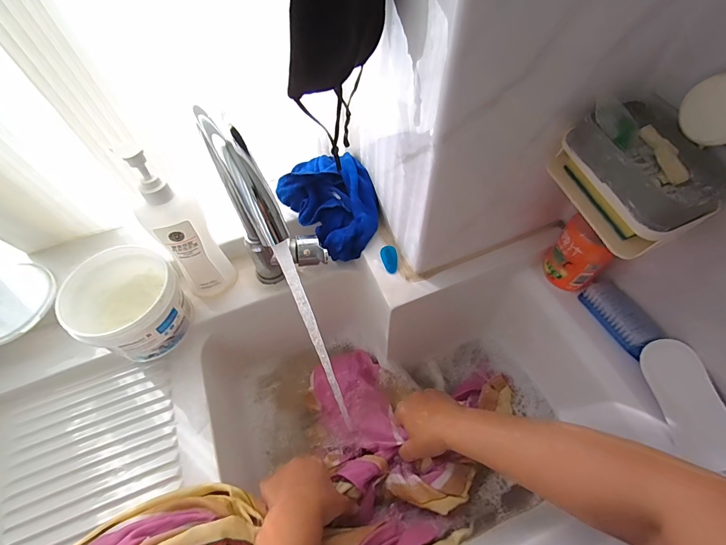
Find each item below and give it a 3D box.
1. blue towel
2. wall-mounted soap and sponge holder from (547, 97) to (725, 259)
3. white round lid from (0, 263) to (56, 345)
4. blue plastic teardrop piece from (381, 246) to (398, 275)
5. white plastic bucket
[{"bbox_3d":[-0.037,-0.099,0.545,0.115,0.072,0.147,-36,65,-20],"label":"blue towel"},{"bbox_3d":[0.255,-0.092,0.360,0.092,0.080,0.130,-23,61,-14],"label":"wall-mounted soap and sponge holder"},{"bbox_3d":[-0.471,0.038,0.497,0.124,0.013,0.117,0,58,0],"label":"white round lid"},{"bbox_3d":[0.037,-0.018,0.515,0.022,0.014,0.035,-9,59,-5],"label":"blue plastic teardrop piece"},{"bbox_3d":[-0.285,0.047,0.481,0.115,0.104,0.115,0,58,0],"label":"white plastic bucket"}]

